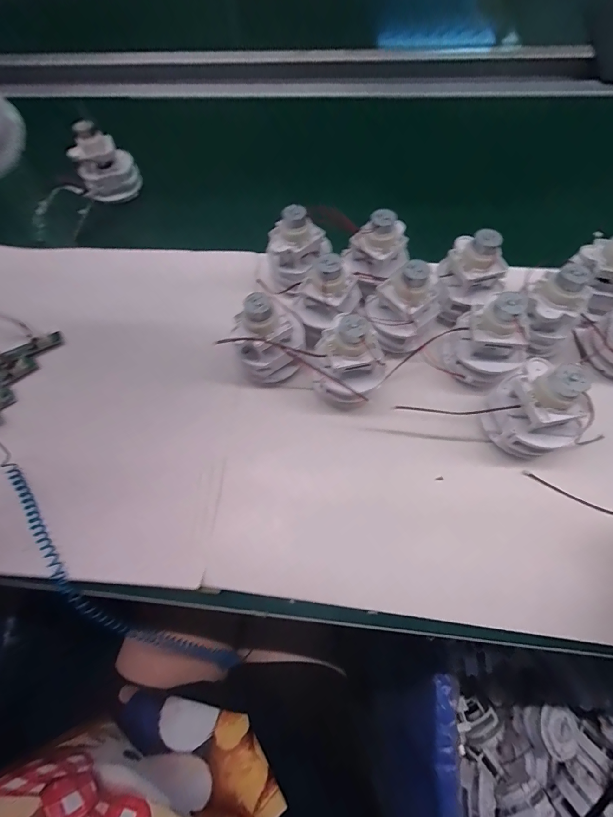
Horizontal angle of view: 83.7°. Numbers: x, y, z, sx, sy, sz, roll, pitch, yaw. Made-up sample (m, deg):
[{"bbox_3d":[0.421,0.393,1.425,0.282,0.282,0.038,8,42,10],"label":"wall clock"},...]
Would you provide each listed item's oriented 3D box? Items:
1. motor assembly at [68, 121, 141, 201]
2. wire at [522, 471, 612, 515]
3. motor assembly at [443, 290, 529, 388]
[{"bbox_3d":[-0.276,-0.334,0.472,0.075,0.084,0.078,-31,68,-10],"label":"motor assembly"},{"bbox_3d":[0.240,0.078,0.292,0.103,0.004,0.010,22,70,12],"label":"wire"},{"bbox_3d":[0.170,-0.066,0.314,0.062,0.083,0.062,21,70,12],"label":"motor assembly"}]

